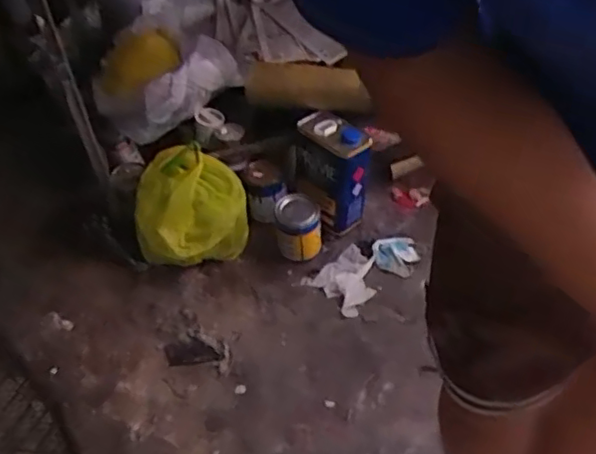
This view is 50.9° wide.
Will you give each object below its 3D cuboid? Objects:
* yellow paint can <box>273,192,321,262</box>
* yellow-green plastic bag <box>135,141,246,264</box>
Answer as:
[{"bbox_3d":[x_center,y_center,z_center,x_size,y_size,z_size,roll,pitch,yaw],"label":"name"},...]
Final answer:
[{"bbox_3d":[0.000,0.003,1.476,0.100,0.140,0.110,-10,47,-3],"label":"yellow paint can"},{"bbox_3d":[-0.251,-0.043,1.446,0.257,0.207,0.194,-18,48,-10],"label":"yellow-green plastic bag"}]

